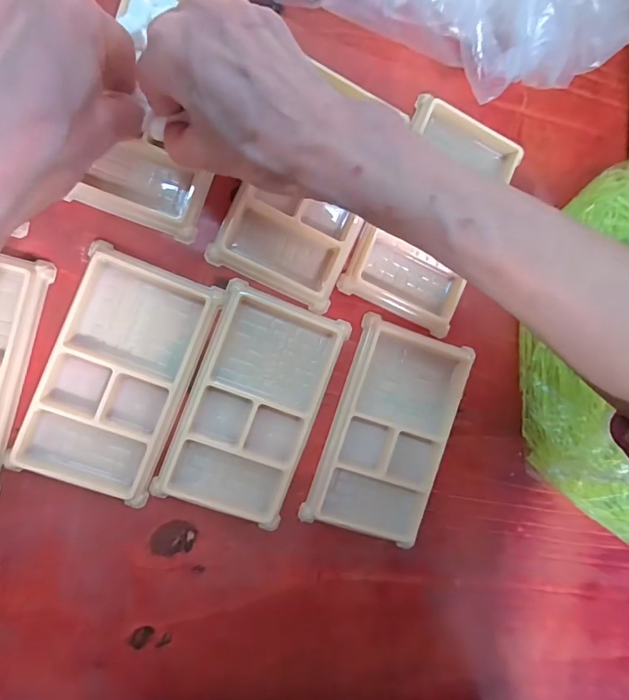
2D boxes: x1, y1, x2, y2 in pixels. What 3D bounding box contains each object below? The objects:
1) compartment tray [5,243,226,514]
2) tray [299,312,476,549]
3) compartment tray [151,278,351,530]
[{"bbox_3d":[-0.111,0.016,0.240,0.072,0.012,0.133,22,89,-10],"label":"compartment tray"},{"bbox_3d":[0.049,0.053,0.269,0.074,0.012,0.134,20,89,-10],"label":"tray"},{"bbox_3d":[-0.036,0.034,0.254,0.076,0.011,0.134,21,89,-10],"label":"compartment tray"}]

